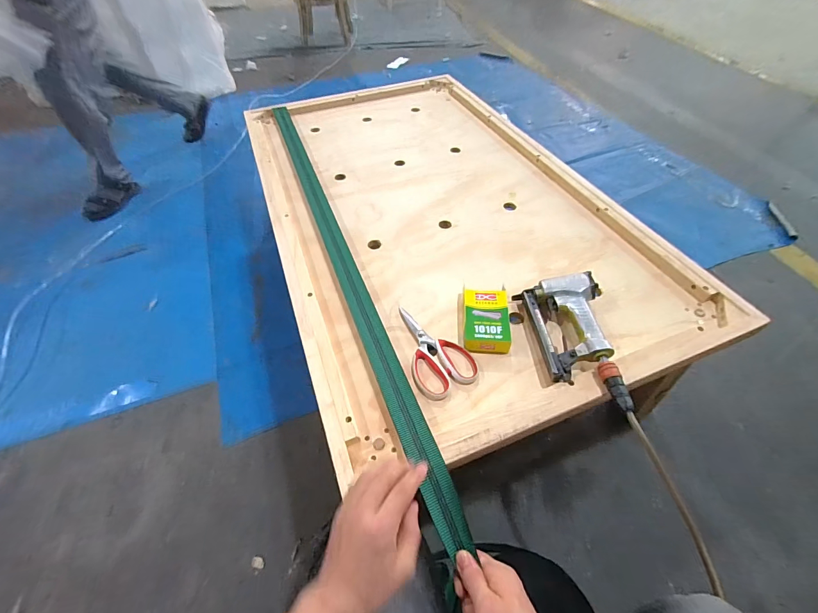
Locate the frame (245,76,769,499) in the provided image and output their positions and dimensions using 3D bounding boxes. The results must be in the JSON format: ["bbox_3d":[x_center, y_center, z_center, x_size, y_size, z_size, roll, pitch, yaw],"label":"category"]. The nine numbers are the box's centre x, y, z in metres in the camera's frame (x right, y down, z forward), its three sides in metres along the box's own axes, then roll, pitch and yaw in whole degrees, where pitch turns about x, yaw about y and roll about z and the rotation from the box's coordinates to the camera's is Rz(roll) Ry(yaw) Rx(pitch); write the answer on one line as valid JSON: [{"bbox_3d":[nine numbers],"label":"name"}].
[{"bbox_3d":[0.047,-0.281,0.883,0.735,0.065,1.243,-17,54,-13],"label":"frame"}]

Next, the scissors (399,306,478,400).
[{"bbox_3d":[0.031,0.066,0.617,0.099,0.013,0.182,-23,54,-17],"label":"scissors"}]

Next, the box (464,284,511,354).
[{"bbox_3d":[0.131,0.022,0.633,0.078,0.039,0.126,4,51,4],"label":"box"}]

